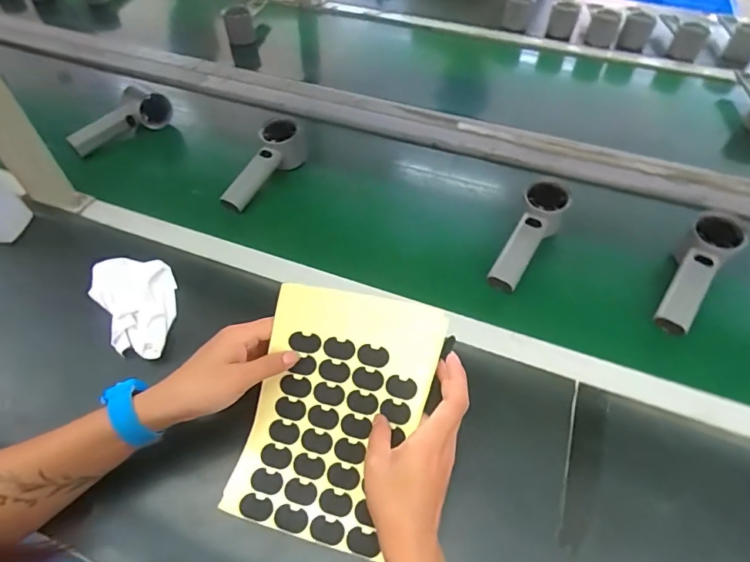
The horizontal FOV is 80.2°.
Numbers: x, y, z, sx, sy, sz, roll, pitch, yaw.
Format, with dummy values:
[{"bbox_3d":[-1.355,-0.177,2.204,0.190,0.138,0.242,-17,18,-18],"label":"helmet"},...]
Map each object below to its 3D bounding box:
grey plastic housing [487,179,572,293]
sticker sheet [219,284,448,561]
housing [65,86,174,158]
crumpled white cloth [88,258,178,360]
[{"bbox_3d":[0.186,-0.054,0.548,0.050,0.041,0.155,29,75,21],"label":"grey plastic housing"},{"bbox_3d":[-0.035,0.116,0.403,0.148,0.028,0.210,14,82,9],"label":"sticker sheet"},{"bbox_3d":[-0.403,-0.250,0.705,0.049,0.059,0.157,36,59,25],"label":"housing"},{"bbox_3d":[-0.265,0.019,0.498,0.078,0.031,0.143,-23,55,-18],"label":"crumpled white cloth"}]

